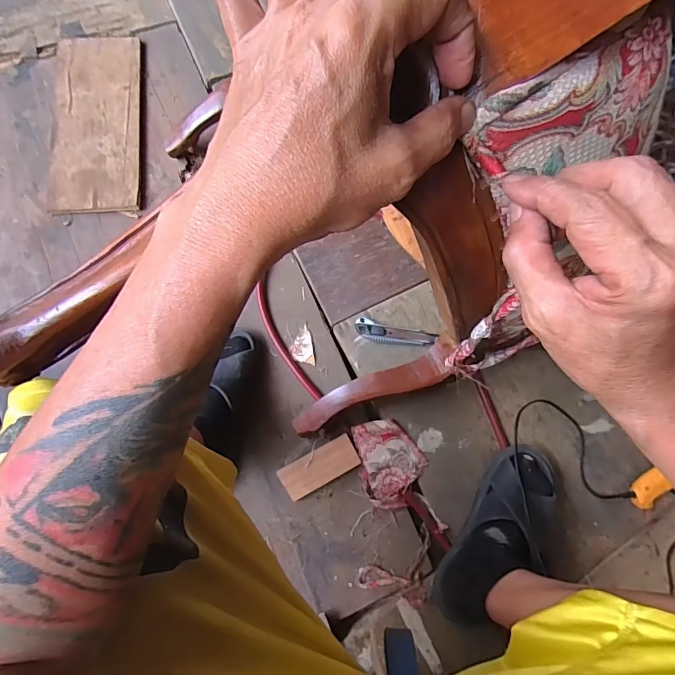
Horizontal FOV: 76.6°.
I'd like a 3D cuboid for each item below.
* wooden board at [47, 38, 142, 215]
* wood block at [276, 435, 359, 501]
[{"bbox_3d":[-0.484,-0.440,0.855,0.166,0.016,0.416,-6,77,-2],"label":"wooden board"},{"bbox_3d":[-0.028,0.214,0.705,0.127,0.022,0.055,-28,78,-7],"label":"wood block"}]

